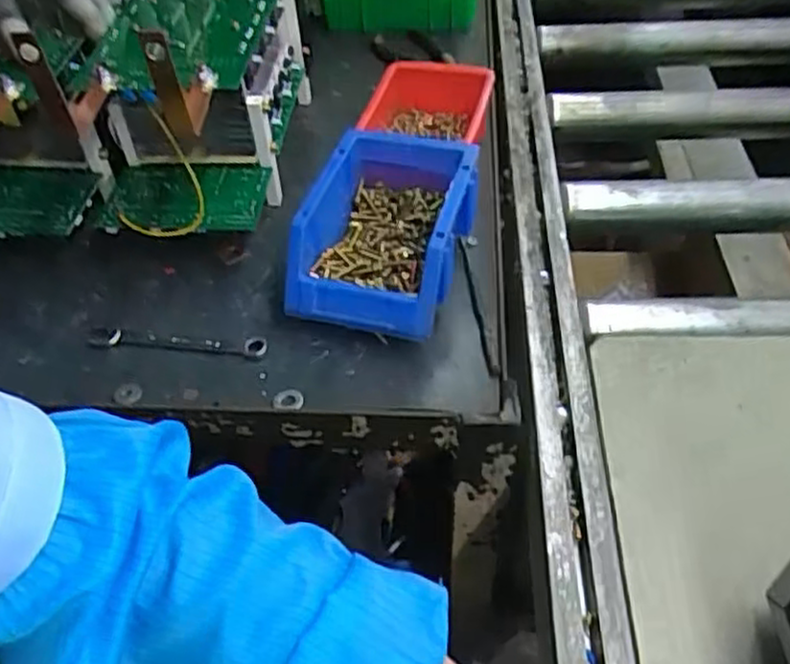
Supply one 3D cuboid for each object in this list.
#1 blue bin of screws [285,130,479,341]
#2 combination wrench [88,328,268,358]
[{"bbox_3d":[-0.004,-0.071,0.550,0.106,0.078,0.149,11,49,14],"label":"blue bin of screws"},{"bbox_3d":[-0.155,0.007,0.540,0.130,0.011,0.014,3,48,7],"label":"combination wrench"}]

